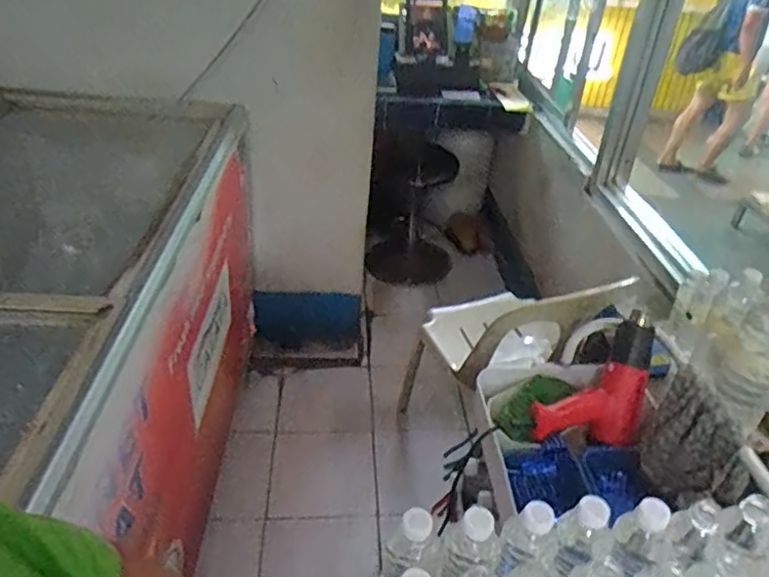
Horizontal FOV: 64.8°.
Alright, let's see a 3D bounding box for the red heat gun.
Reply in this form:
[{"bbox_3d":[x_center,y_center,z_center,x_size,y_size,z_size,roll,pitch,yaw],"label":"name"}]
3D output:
[{"bbox_3d":[0.367,0.169,1.010,0.274,0.075,0.137,-44,86,-10],"label":"red heat gun"}]

